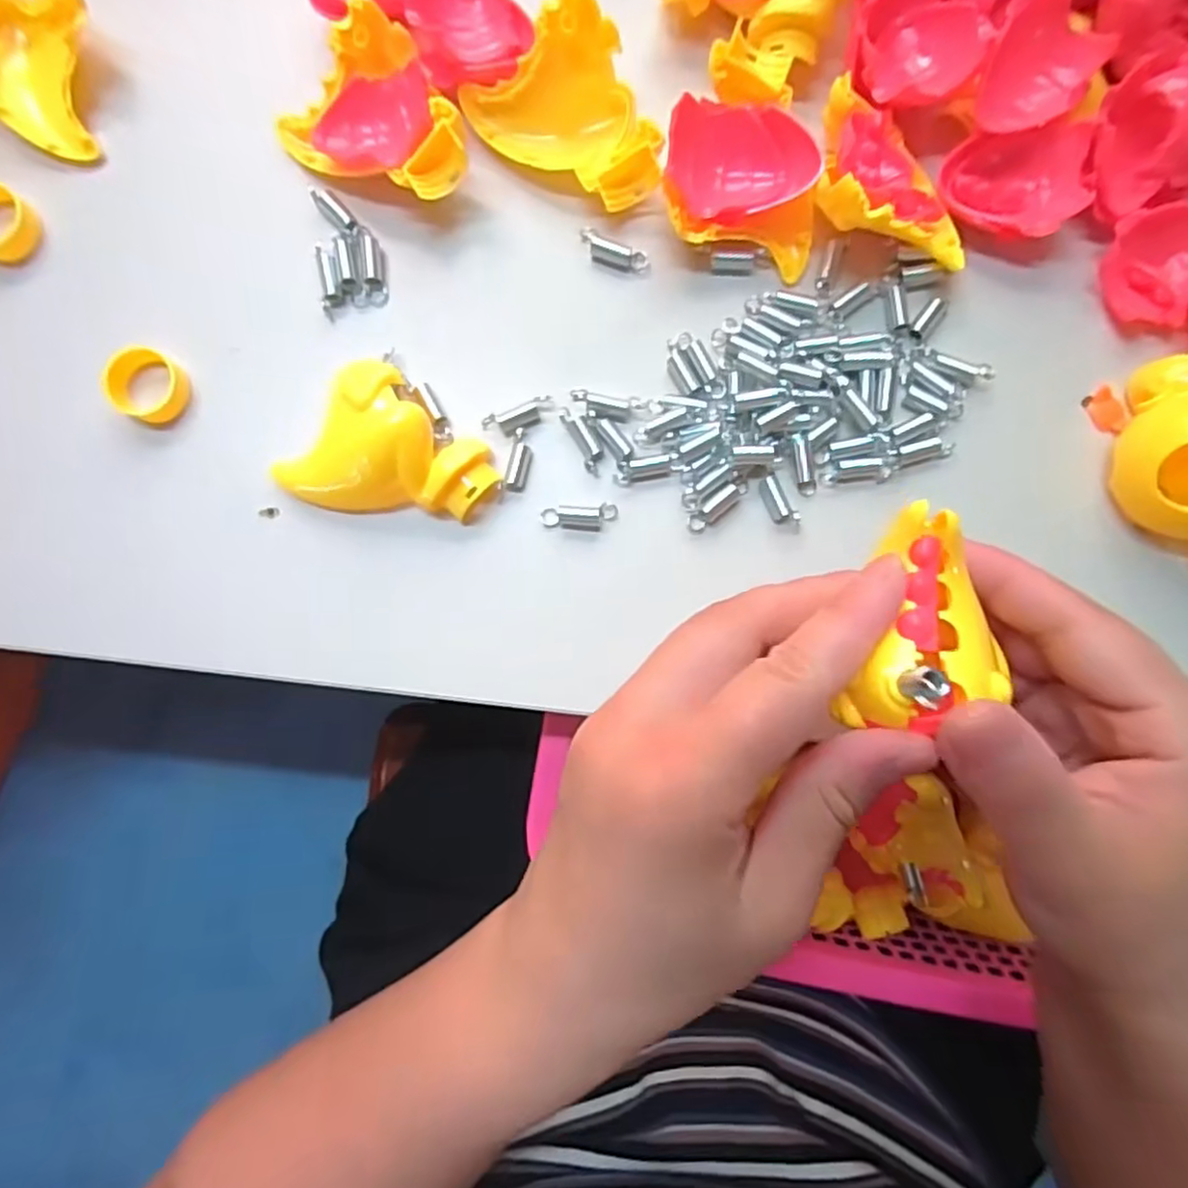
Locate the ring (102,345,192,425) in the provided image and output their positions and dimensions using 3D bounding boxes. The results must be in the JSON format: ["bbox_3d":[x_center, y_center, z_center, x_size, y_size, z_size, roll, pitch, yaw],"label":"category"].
[{"bbox_3d":[-0.164,-0.077,0.252,0.025,0.013,0.025,0,87,-1],"label":"ring"}]

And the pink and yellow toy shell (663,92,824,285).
[{"bbox_3d":[0.055,-0.149,0.251,0.057,0.024,0.046,9,87,0],"label":"pink and yellow toy shell"}]

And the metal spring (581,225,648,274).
[{"bbox_3d":[0.008,-0.131,0.261,0.028,0.006,0.010,22,87,0],"label":"metal spring"}]

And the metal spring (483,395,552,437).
[{"bbox_3d":[-0.028,-0.067,0.258,0.027,0.005,0.009,-23,88,-2],"label":"metal spring"}]

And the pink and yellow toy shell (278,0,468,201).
[{"bbox_3d":[-0.078,-0.168,0.249,0.054,0.031,0.063,-38,88,-2],"label":"pink and yellow toy shell"}]

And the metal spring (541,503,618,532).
[{"bbox_3d":[-0.005,-0.028,0.255,0.028,0.007,0.010,-5,87,-1],"label":"metal spring"}]

